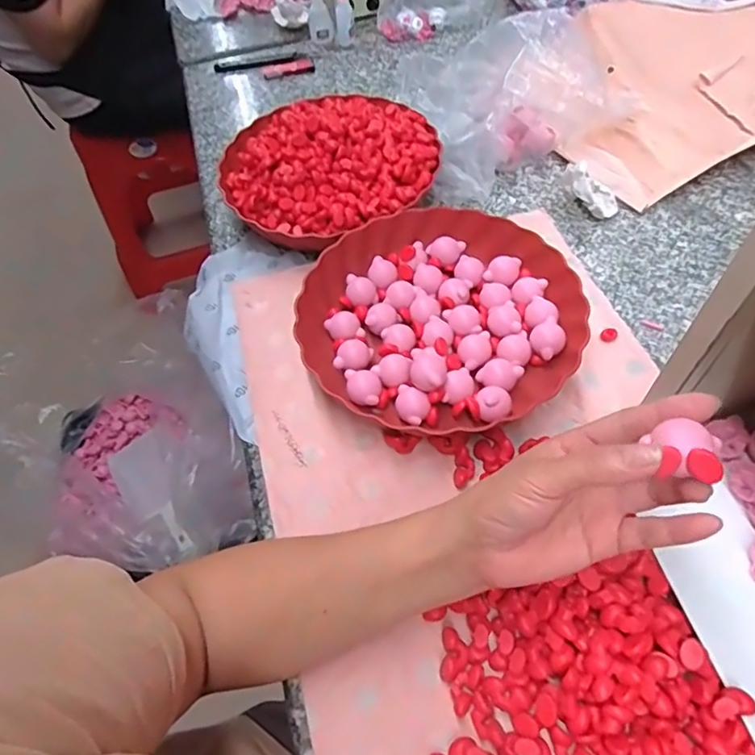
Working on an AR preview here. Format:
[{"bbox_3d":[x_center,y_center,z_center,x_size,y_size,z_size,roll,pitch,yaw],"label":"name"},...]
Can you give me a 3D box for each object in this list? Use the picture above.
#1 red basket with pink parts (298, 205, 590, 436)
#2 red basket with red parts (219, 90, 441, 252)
[{"bbox_3d":[0.057,-0.057,0.488,0.234,0.047,0.217,-2,56,3],"label":"red basket with pink parts"},{"bbox_3d":[-0.050,-0.232,0.581,0.224,0.059,0.220,-2,56,3],"label":"red basket with red parts"}]

